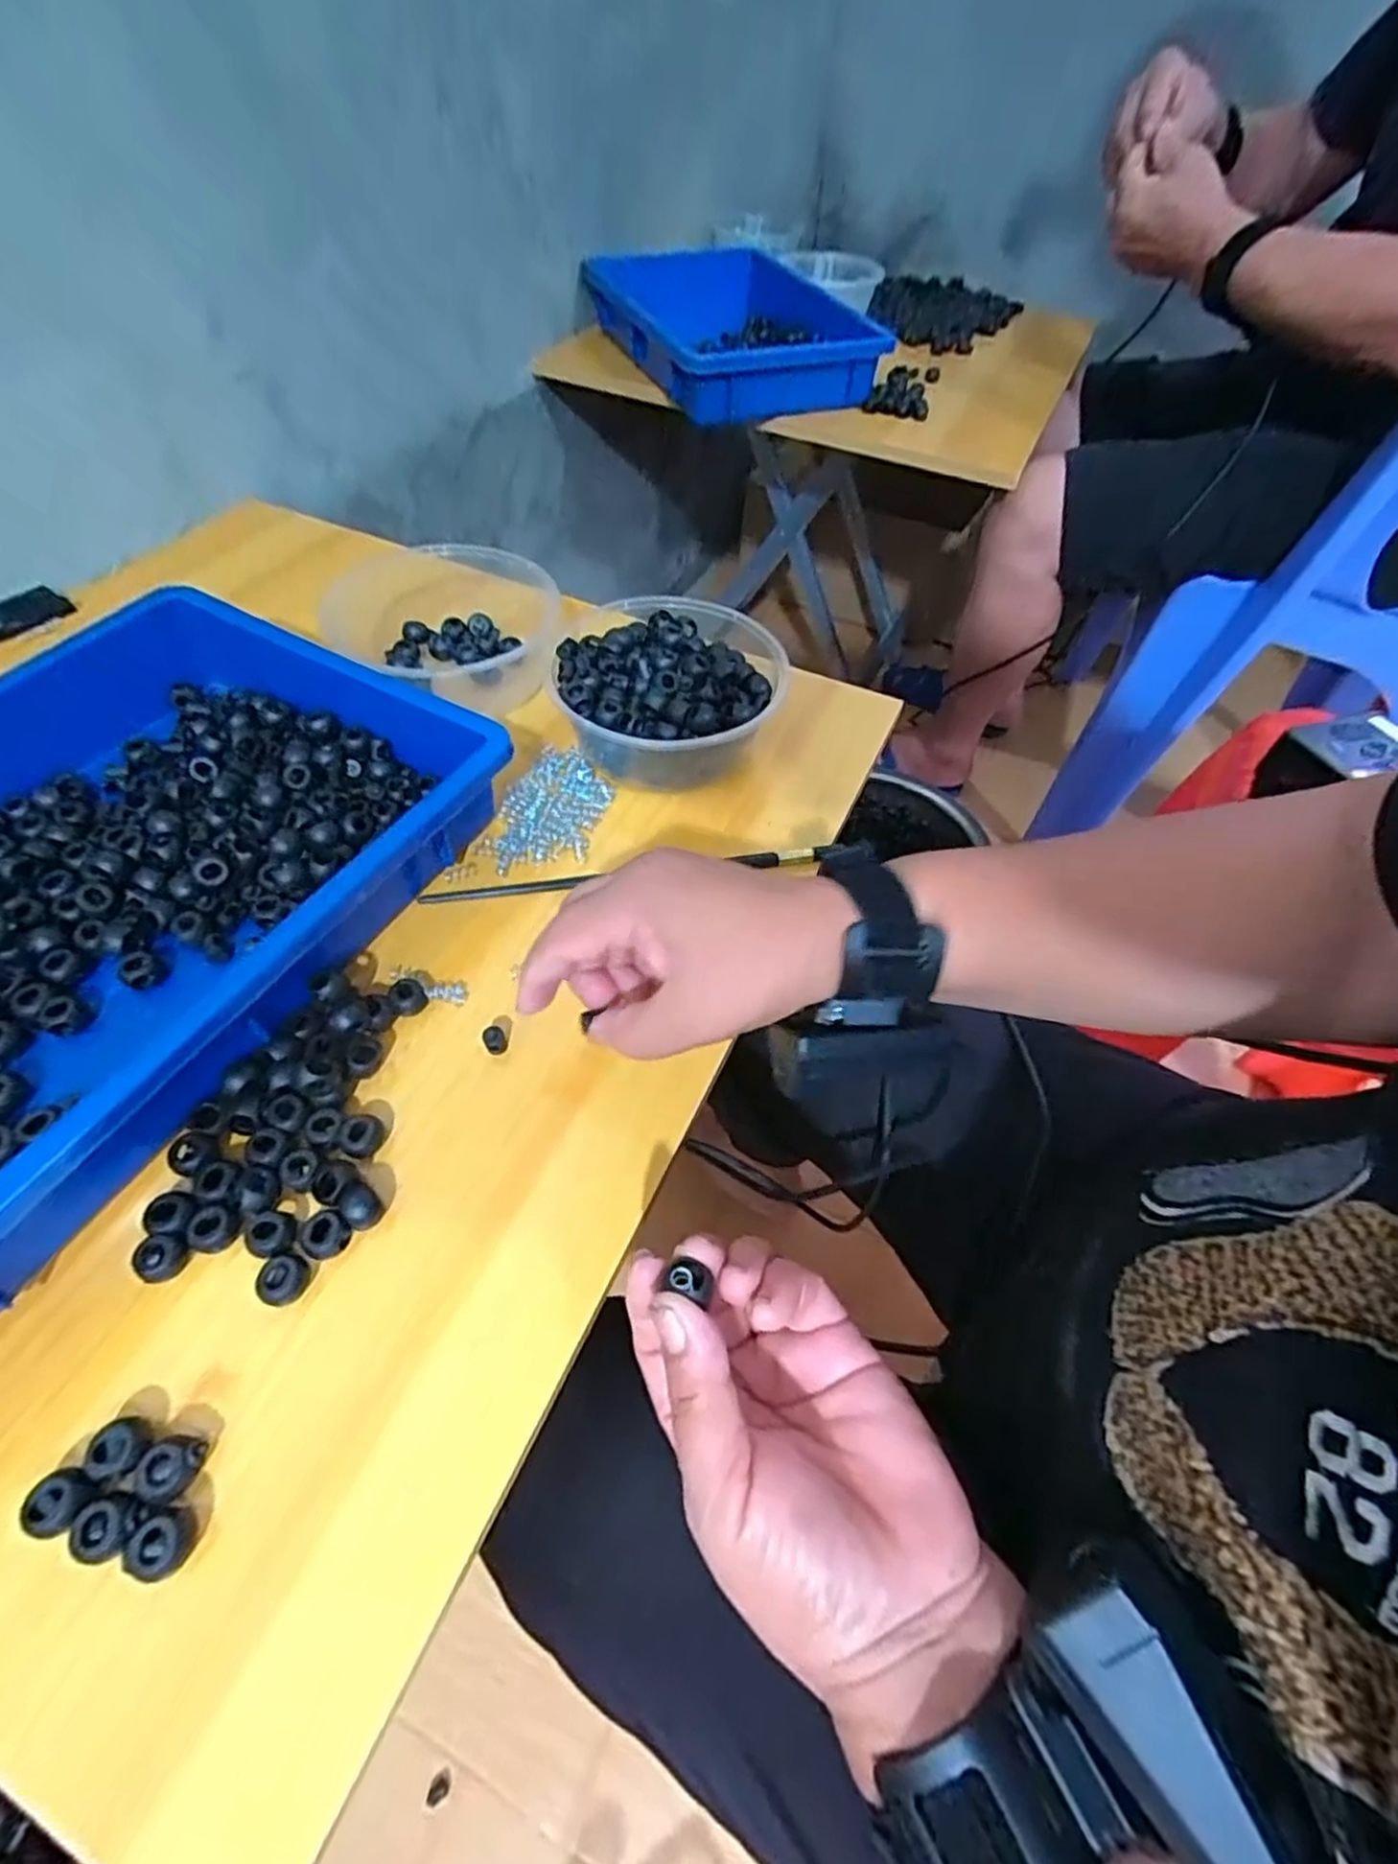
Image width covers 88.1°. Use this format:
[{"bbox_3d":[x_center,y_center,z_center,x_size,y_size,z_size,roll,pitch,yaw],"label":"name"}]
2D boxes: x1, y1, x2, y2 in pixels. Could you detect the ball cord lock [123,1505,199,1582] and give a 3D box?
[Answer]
[{"bbox_3d":[-0.164,0.188,0.222,0.015,0.011,0.016,2,53,-2],"label":"ball cord lock"}]

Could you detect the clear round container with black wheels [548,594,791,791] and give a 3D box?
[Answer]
[{"bbox_3d":[-0.019,-0.136,0.435,0.127,0.062,0.133,2,53,-2],"label":"clear round container with black wheels"}]

